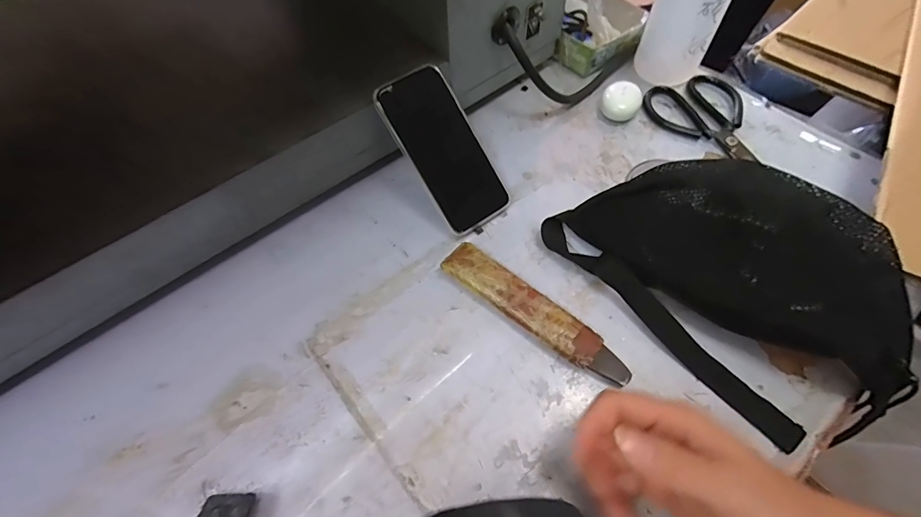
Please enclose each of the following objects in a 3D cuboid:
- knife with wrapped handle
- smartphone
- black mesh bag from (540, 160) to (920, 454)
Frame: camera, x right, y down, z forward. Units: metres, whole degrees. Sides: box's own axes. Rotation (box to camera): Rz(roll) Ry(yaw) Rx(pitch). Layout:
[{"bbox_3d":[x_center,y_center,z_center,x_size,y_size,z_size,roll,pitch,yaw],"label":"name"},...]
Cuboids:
[{"bbox_3d":[0.064,0.047,0.373,0.186,0.015,0.038,36,68,21],"label":"knife with wrapped handle"},{"bbox_3d":[-0.015,-0.109,0.421,0.077,0.010,0.164,-34,100,-16],"label":"smartphone"},{"bbox_3d":[0.229,0.003,0.344,0.161,0.091,0.287,-37,64,-17],"label":"black mesh bag"}]

